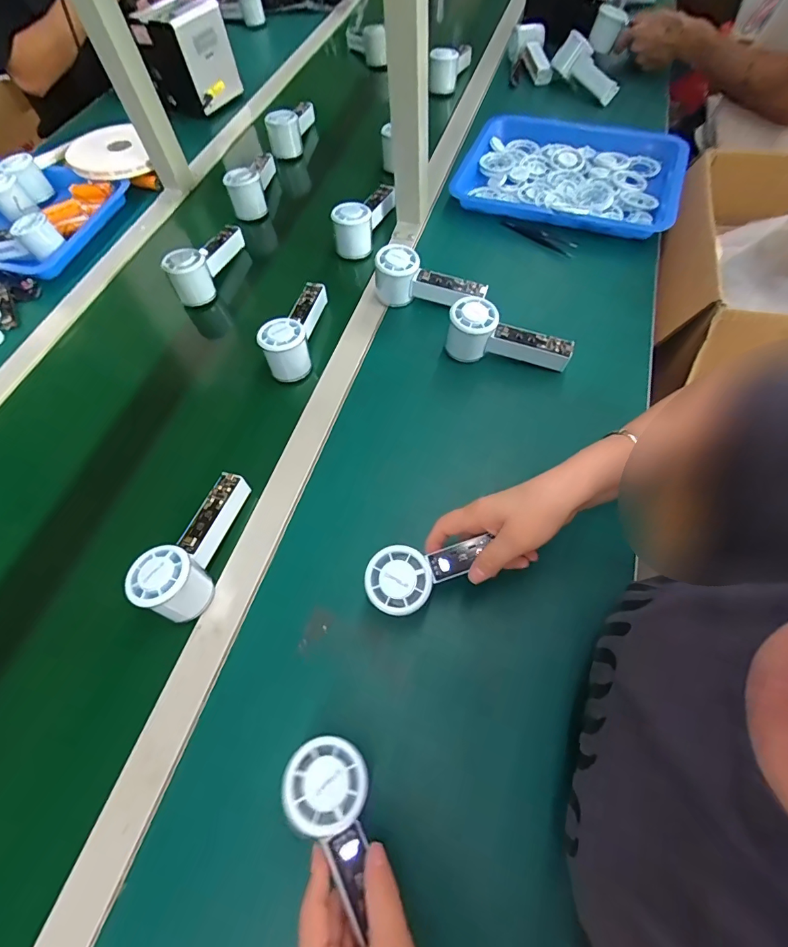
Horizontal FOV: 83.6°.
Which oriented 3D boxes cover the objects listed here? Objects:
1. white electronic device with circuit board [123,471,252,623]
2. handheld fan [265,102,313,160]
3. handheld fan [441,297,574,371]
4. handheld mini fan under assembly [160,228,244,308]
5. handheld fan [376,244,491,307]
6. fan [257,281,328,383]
[{"bbox_3d":[-0.199,0.068,0.444,0.056,0.067,0.148,9,62,8],"label":"white electronic device with circuit board"},{"bbox_3d":[-0.187,-0.648,0.810,0.057,0.067,0.132,7,62,7],"label":"handheld fan"},{"bbox_3d":[0.138,-0.162,0.544,0.149,0.063,0.043,18,63,-3],"label":"handheld fan"},{"bbox_3d":[-0.274,-0.317,0.643,0.045,0.063,0.144,14,63,11],"label":"handheld mini fan under assembly"},{"bbox_3d":[0.041,-0.250,0.584,0.151,0.063,0.045,20,65,14],"label":"handheld fan"},{"bbox_3d":[-0.128,-0.191,0.582,0.055,0.076,0.149,5,62,6],"label":"fan"}]

